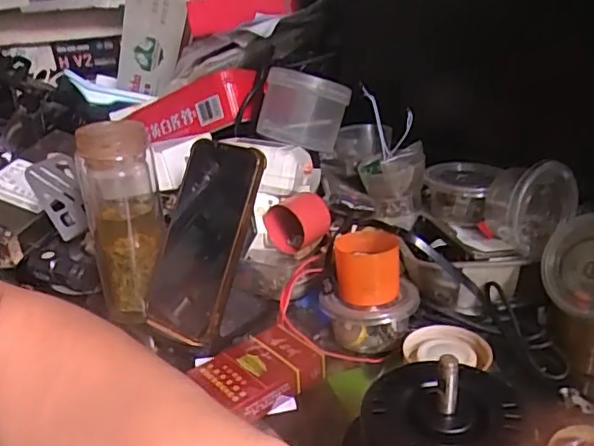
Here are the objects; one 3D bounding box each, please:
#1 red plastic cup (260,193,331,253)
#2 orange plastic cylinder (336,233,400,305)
[{"bbox_3d":[0.000,0.001,0.505,0.050,0.046,0.033,13,29,33],"label":"red plastic cup"},{"bbox_3d":[0.057,0.036,0.473,0.051,0.047,0.049,0,24,9],"label":"orange plastic cylinder"}]

